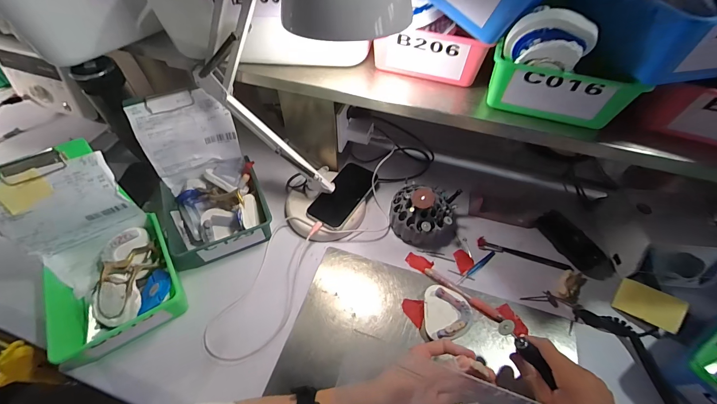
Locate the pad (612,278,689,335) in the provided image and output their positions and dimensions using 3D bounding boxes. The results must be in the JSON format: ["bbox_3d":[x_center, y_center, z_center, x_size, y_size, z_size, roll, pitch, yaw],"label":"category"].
[{"bbox_3d":[0.481,0.170,0.506,0.087,0.009,0.055,25,84,24],"label":"pad"}]

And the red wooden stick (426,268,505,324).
[{"bbox_3d":[0.169,0.149,0.497,0.132,0.012,0.018,32,59,20],"label":"red wooden stick"}]

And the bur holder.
[{"bbox_3d":[0.119,0.016,0.536,0.118,0.104,0.094,19,56,12],"label":"bur holder"}]

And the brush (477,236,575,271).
[{"bbox_3d":[0.299,0.095,0.554,0.164,0.015,0.021,13,55,9],"label":"brush"}]

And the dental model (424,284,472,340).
[{"bbox_3d":[0.134,0.168,0.466,0.065,0.036,0.079,5,54,3],"label":"dental model"}]

